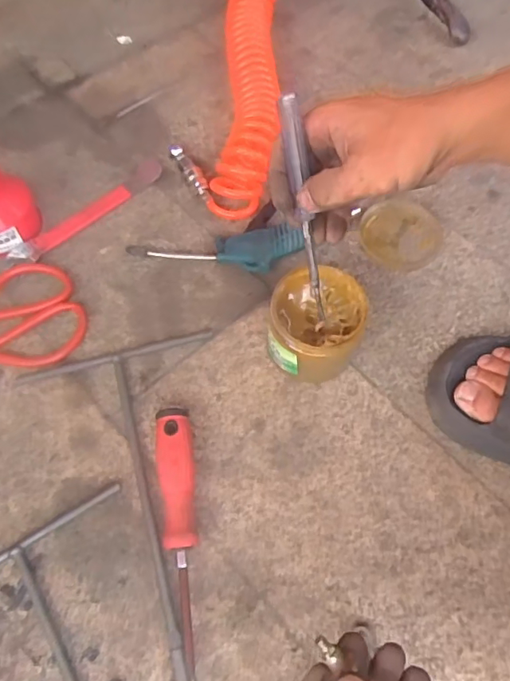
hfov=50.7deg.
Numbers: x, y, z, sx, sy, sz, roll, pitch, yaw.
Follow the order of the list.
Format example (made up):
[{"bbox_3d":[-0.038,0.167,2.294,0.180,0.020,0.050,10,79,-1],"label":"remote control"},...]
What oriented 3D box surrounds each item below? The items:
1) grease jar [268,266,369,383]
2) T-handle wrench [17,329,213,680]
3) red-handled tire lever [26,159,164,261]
[{"bbox_3d":[0.054,-0.012,0.486,0.081,0.069,0.082,1,65,-2],"label":"grease jar"},{"bbox_3d":[-0.089,0.132,0.444,0.167,0.017,0.281,-14,66,-9],"label":"T-handle wrench"},{"bbox_3d":[-0.168,-0.145,0.578,0.026,0.009,0.170,40,69,15],"label":"red-handled tire lever"}]

